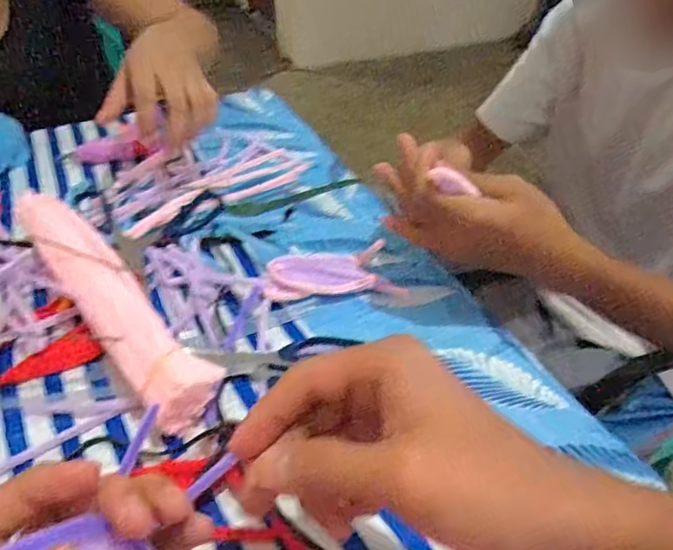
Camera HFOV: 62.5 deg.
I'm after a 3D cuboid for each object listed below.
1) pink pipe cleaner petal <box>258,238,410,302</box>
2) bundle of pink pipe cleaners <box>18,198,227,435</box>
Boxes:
[{"bbox_3d":[-0.005,0.000,0.496,0.117,0.024,0.057,-10,42,-10],"label":"pink pipe cleaner petal"},{"bbox_3d":[-0.189,0.014,0.456,0.053,0.050,0.290,-30,49,-29],"label":"bundle of pink pipe cleaners"}]

